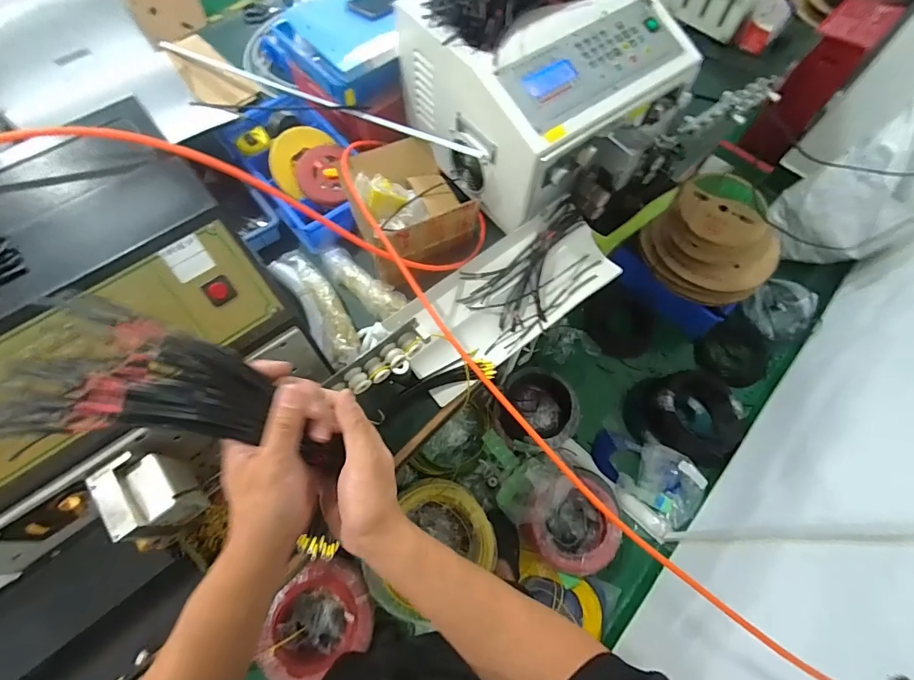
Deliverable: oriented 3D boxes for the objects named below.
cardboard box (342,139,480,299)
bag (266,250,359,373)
[{"bbox_3d":[-0.091,-0.253,0.820,0.196,0.135,0.234,-22,69,-11],"label":"cardboard box"},{"bbox_3d":[-0.260,-0.065,0.807,0.081,0.036,0.275,-32,72,-15],"label":"bag"}]

